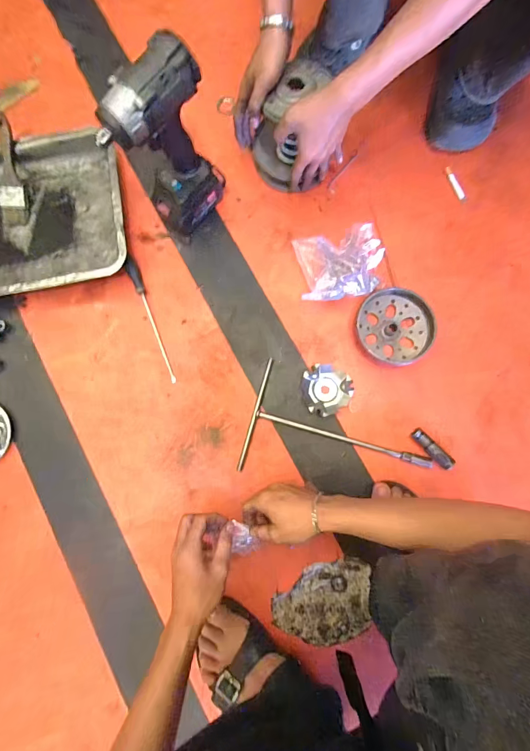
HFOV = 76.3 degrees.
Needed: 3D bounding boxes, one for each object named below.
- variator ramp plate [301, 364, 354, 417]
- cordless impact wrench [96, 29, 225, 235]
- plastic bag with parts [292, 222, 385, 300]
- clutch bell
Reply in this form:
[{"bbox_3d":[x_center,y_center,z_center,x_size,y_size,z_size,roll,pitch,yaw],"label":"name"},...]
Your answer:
[{"bbox_3d":[0.106,0.022,0.580,0.084,0.011,0.083,0,81,0],"label":"variator ramp plate"},{"bbox_3d":[-0.143,-0.327,0.513,0.071,0.259,0.153,36,82,5],"label":"cordless impact wrench"},{"bbox_3d":[0.127,-0.189,0.579,0.133,0.084,0.123,-5,81,-1],"label":"plastic bag with parts"},{"bbox_3d":[0.224,-0.083,0.577,0.126,0.052,0.119,0,81,0],"label":"clutch bell"}]

